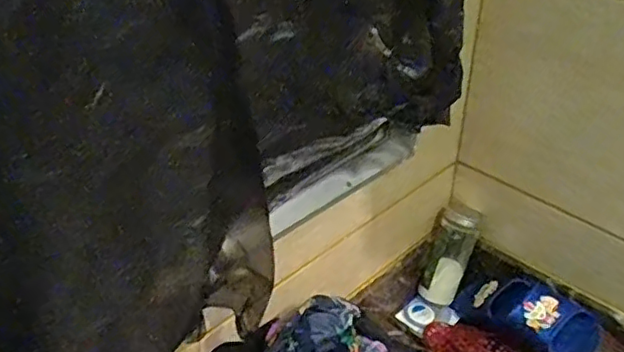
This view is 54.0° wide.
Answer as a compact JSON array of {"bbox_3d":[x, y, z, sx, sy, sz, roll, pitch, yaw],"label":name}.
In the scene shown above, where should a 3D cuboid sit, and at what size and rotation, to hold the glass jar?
[{"bbox_3d":[0.226,0.122,0.990,0.061,0.158,0.073,22,20,27],"label":"glass jar"}]

